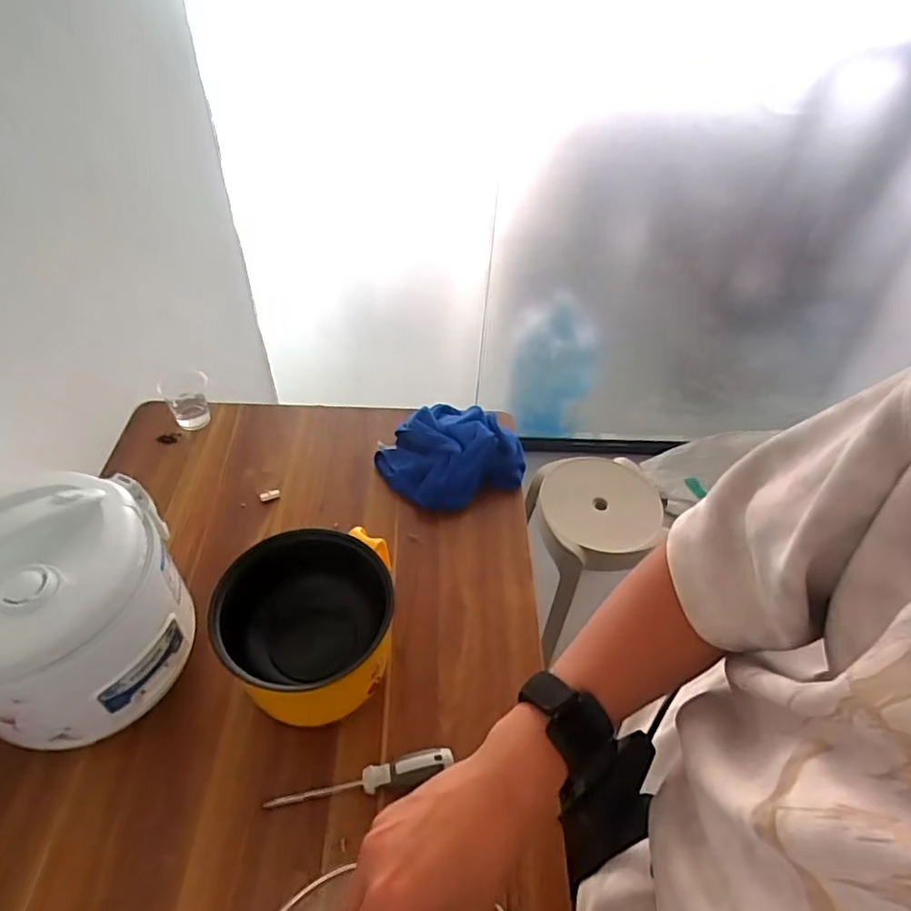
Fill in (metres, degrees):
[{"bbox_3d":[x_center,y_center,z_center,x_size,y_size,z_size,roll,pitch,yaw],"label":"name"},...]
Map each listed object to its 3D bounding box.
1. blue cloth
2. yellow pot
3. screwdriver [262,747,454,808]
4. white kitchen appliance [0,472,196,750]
[{"bbox_3d":[-0.007,-0.007,0.866,0.192,0.058,0.163,-18,50,-19],"label":"blue cloth"},{"bbox_3d":[-0.152,0.181,0.622,0.164,0.119,0.165,1,46,-1],"label":"yellow pot"},{"bbox_3d":[-0.091,0.316,0.570,0.179,0.026,0.025,-9,47,-11],"label":"screwdriver"},{"bbox_3d":[-0.374,0.142,0.555,0.194,0.181,0.181,1,46,-1],"label":"white kitchen appliance"}]

